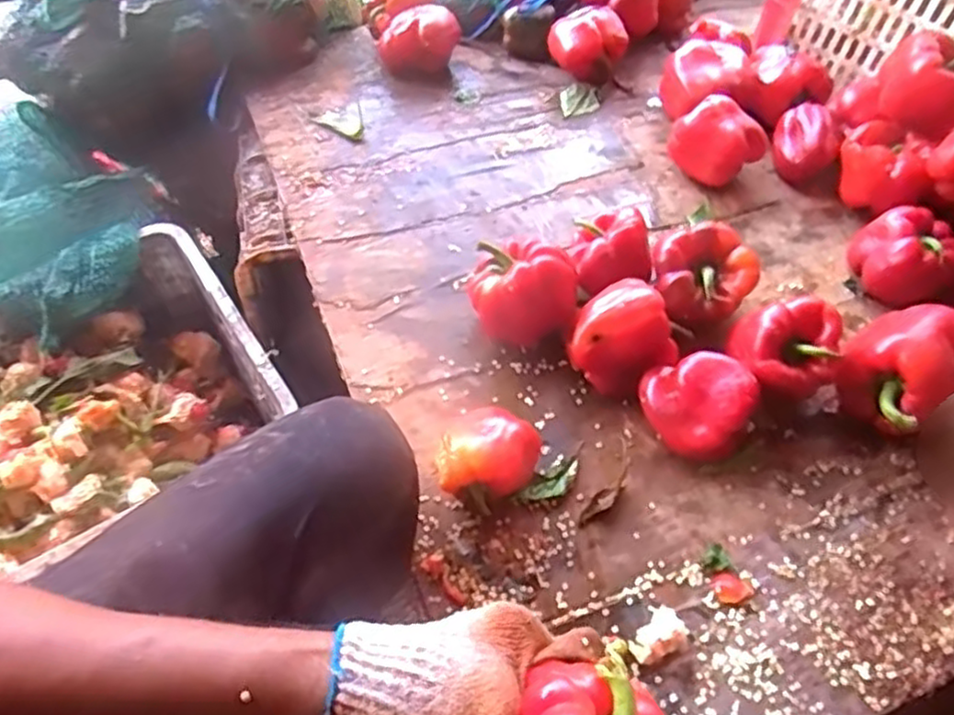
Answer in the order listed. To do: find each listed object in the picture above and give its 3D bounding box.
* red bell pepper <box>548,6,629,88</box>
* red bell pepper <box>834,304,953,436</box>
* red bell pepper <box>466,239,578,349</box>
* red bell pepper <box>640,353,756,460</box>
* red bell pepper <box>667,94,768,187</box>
[{"bbox_3d":[0.145,-0.414,0.947,0.102,0.070,0.081,11,55,4],"label":"red bell pepper"},{"bbox_3d":[0.375,0.011,0.635,0.101,0.095,0.091,-34,63,-24],"label":"red bell pepper"},{"bbox_3d":[0.042,-0.059,0.669,0.097,0.086,0.083,3,55,-2],"label":"red bell pepper"},{"bbox_3d":[0.186,0.039,0.619,0.085,0.064,0.070,24,57,12],"label":"red bell pepper"},{"bbox_3d":[0.267,-0.244,0.821,0.086,0.074,0.081,2,55,-3],"label":"red bell pepper"}]

